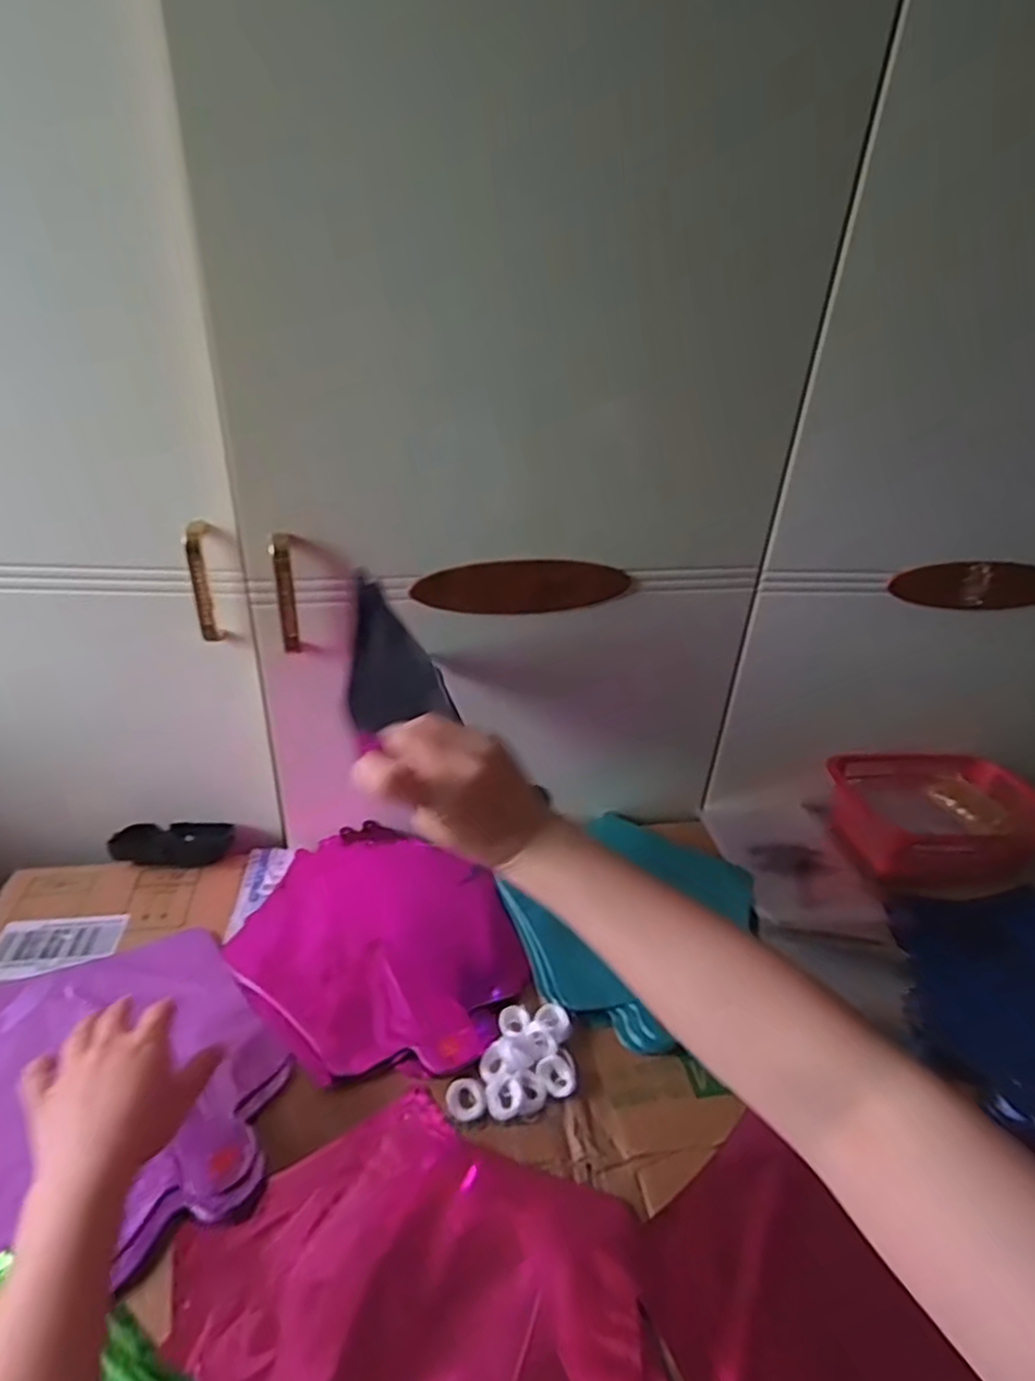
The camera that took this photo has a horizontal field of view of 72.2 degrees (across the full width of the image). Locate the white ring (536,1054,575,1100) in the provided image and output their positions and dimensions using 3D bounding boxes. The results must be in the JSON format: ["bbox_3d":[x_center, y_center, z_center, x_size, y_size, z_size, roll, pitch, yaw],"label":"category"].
[{"bbox_3d":[0.028,0.282,0.516,0.023,0.014,0.028,-13,35,-26],"label":"white ring"}]

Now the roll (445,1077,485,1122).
[{"bbox_3d":[-0.037,0.288,0.502,0.025,0.004,0.030,-12,35,-23],"label":"roll"}]

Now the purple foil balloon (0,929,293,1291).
[{"bbox_3d":[-0.287,0.265,0.503,0.231,0.015,0.224,-2,32,-10],"label":"purple foil balloon"}]

